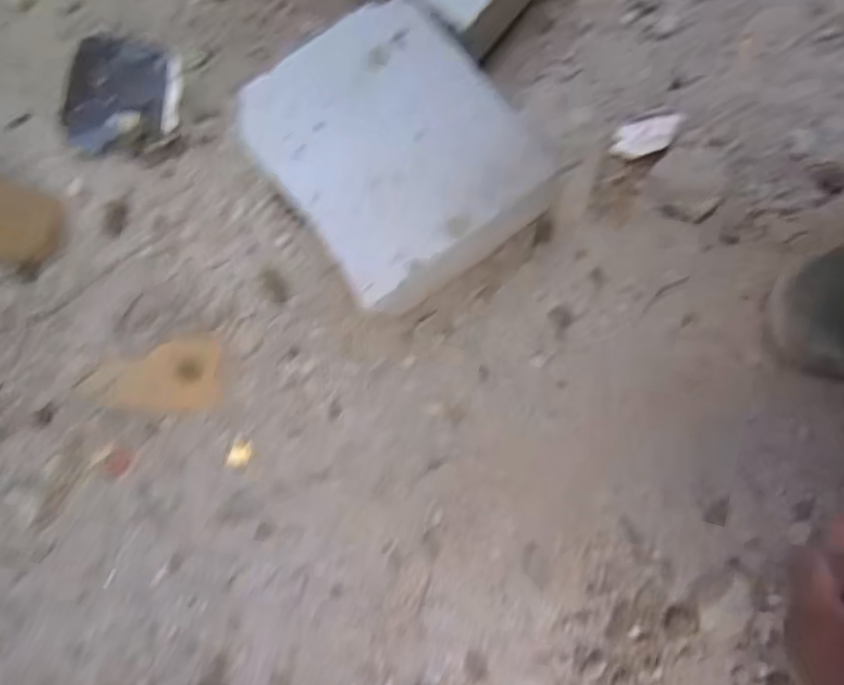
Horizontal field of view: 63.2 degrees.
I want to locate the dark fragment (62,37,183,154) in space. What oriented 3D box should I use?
[{"bbox_3d":[-0.252,-0.207,0.580,0.091,0.014,0.097,0,77,-1],"label":"dark fragment"}]

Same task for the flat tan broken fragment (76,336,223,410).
[{"bbox_3d":[-0.211,0.027,0.534,0.106,0.004,0.055,-5,77,-2],"label":"flat tan broken fragment"}]

